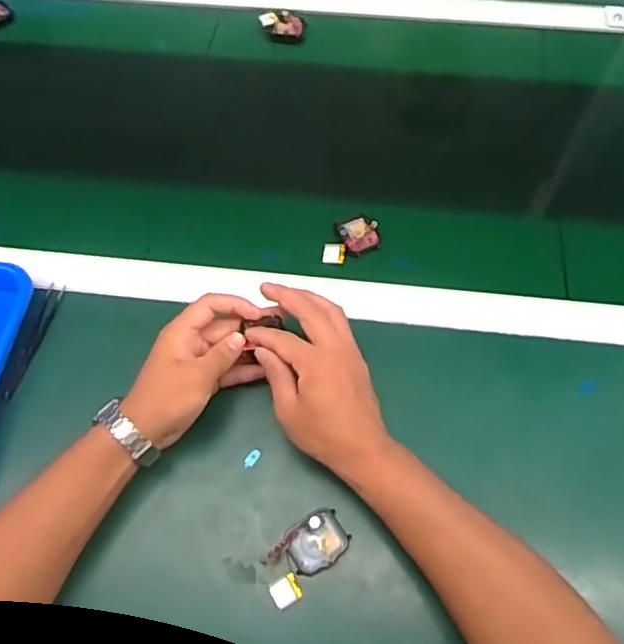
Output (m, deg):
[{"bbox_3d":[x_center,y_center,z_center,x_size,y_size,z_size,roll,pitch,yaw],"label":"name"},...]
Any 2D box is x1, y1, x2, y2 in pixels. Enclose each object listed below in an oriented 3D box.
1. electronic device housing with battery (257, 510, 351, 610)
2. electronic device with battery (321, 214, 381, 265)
[{"bbox_3d":[-0.006,0.177,0.454,0.075,0.022,0.039,-39,69,-18],"label":"electronic device housing with battery"},{"bbox_3d":[0.041,-0.085,0.595,0.054,0.013,0.059,6,63,3],"label":"electronic device with battery"}]

